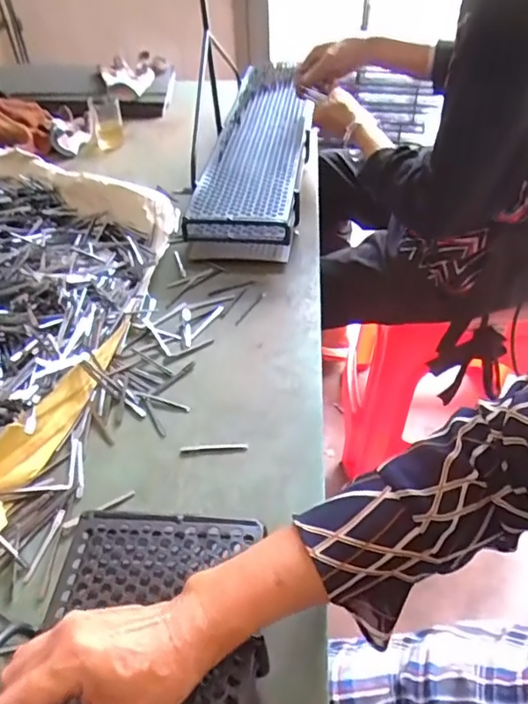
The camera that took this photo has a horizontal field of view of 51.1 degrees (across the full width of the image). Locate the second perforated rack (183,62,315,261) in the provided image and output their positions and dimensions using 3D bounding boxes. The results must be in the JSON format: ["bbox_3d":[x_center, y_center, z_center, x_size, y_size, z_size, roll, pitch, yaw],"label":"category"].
[{"bbox_3d":[-0.001,-0.349,0.949,0.152,0.084,0.565,4,45,7],"label":"second perforated rack"}]

